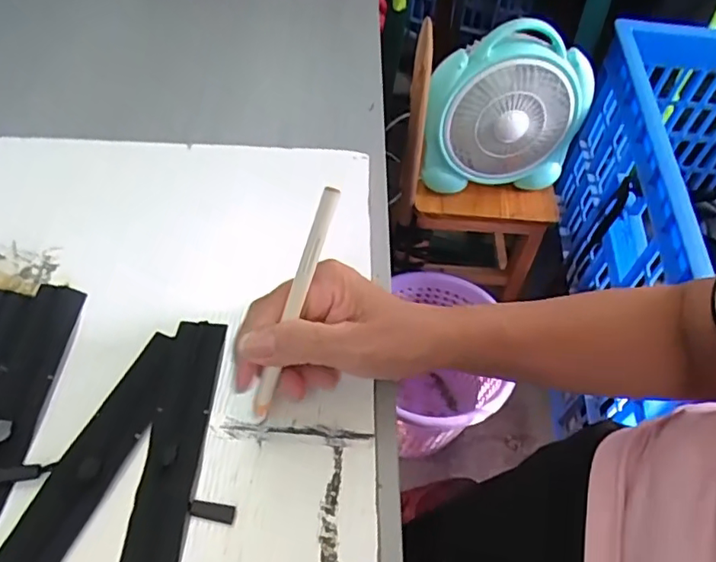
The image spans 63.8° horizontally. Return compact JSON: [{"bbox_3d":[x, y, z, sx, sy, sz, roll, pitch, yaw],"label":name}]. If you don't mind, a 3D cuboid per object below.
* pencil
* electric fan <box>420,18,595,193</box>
[{"bbox_3d":[-0.034,0.014,0.307,0.010,0.133,0.006,23,16,11],"label":"pencil"},{"bbox_3d":[0.211,-0.251,0.844,0.238,0.219,0.095,-3,54,-7],"label":"electric fan"}]

